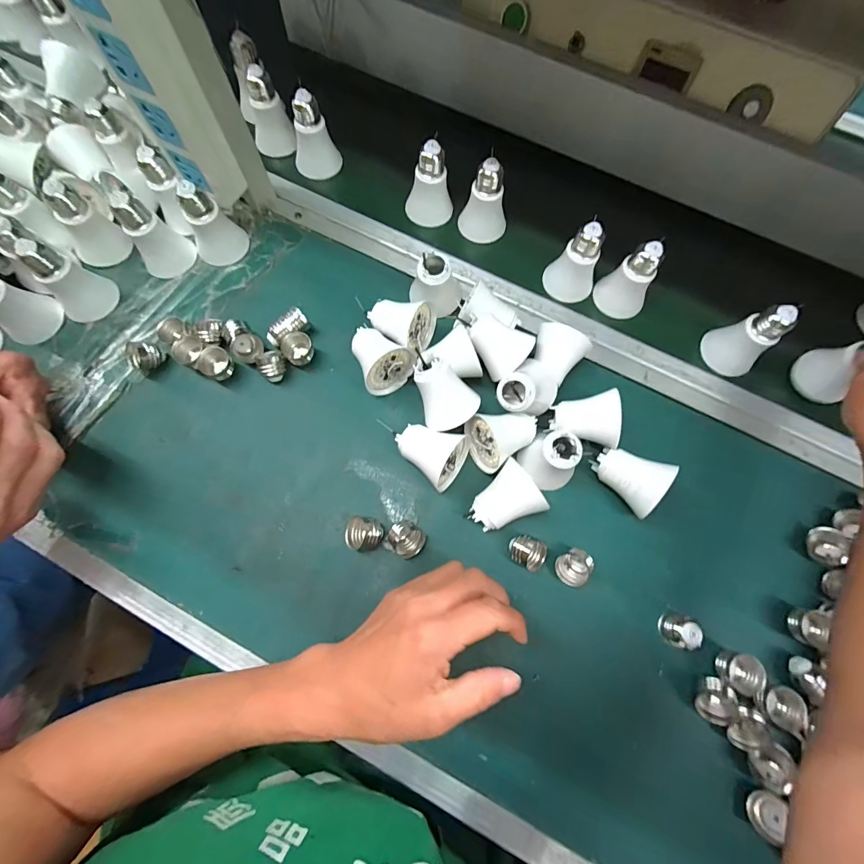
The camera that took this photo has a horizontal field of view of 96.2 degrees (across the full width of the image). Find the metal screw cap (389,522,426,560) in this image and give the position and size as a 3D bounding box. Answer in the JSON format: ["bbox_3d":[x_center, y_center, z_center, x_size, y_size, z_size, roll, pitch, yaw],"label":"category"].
[{"bbox_3d":[-0.020,0.089,0.324,0.026,0.026,0.029,-25,75,-9],"label":"metal screw cap"}]

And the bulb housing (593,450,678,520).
[{"bbox_3d":[0.165,0.040,0.331,0.050,0.048,0.042,32,75,8],"label":"bulb housing"}]

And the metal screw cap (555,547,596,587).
[{"bbox_3d":[0.117,0.113,0.325,0.024,0.023,0.030,43,77,11],"label":"metal screw cap"}]

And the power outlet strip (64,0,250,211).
[{"bbox_3d":[-0.208,-0.275,0.276,0.047,0.218,0.041,24,74,5],"label":"power outlet strip"}]

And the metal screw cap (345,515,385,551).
[{"bbox_3d":[-0.057,0.085,0.323,0.030,0.024,0.027,8,73,1],"label":"metal screw cap"}]

